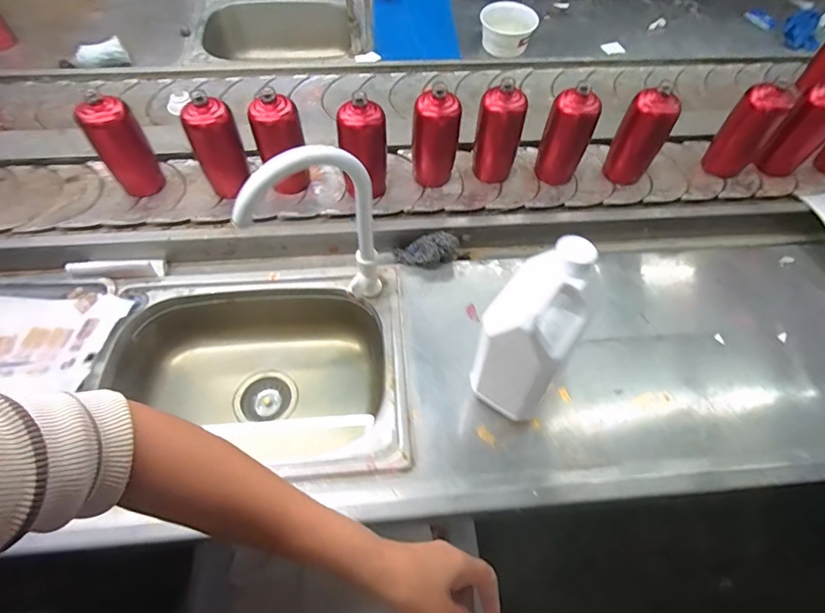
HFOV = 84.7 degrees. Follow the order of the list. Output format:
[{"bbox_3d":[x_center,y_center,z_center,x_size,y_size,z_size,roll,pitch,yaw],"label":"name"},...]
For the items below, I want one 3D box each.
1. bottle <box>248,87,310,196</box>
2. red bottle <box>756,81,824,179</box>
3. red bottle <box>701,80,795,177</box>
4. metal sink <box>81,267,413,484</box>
[{"bbox_3d":[-0.231,-0.281,0.797,0.082,0.168,0.069,-8,65,-6],"label":"bottle"},{"bbox_3d":[0.737,-0.329,0.860,0.073,0.166,0.081,-37,64,-21],"label":"red bottle"},{"bbox_3d":[0.629,-0.328,0.857,0.087,0.168,0.074,38,65,22],"label":"red bottle"},{"bbox_3d":[-0.245,0.102,0.742,0.465,0.140,0.327,-1,65,-3],"label":"metal sink"}]

